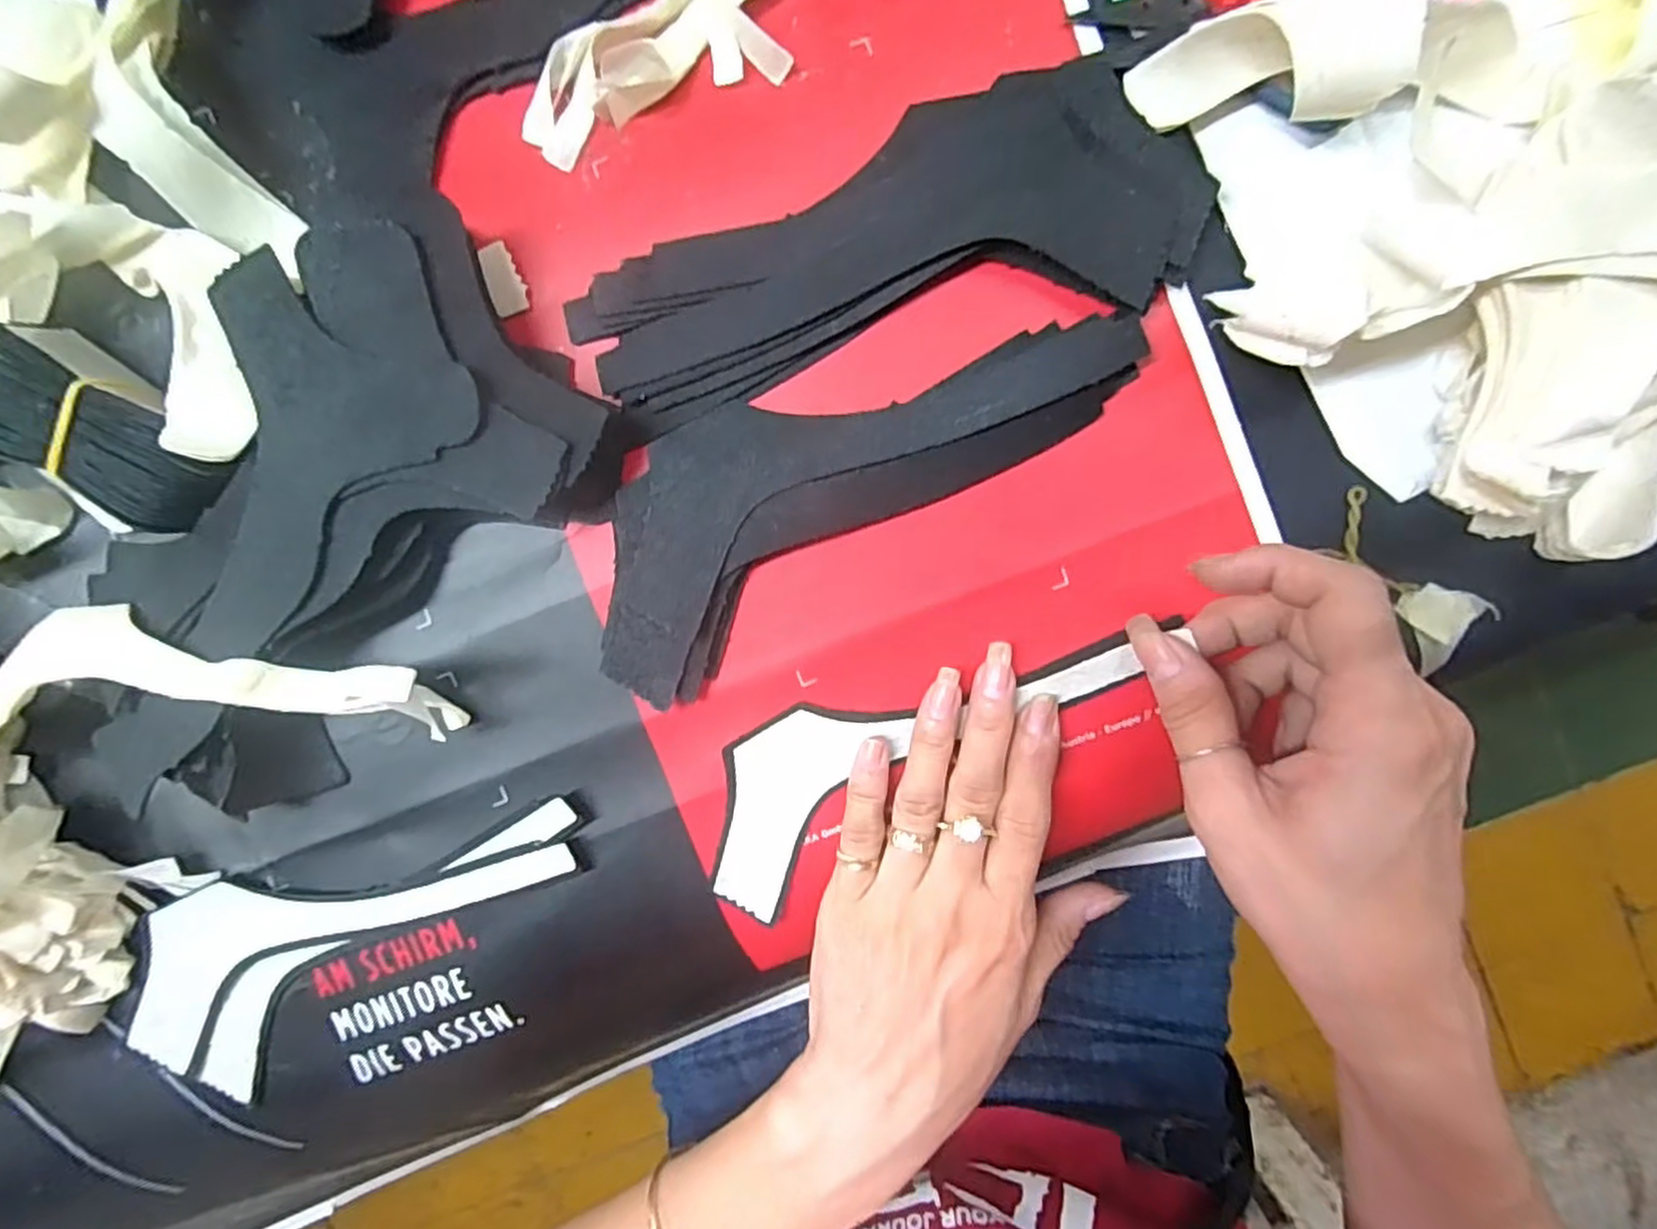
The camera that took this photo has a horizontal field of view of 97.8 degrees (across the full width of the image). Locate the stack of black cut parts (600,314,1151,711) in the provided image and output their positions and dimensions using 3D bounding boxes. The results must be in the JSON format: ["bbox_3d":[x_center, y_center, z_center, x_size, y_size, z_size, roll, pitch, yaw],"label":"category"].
[{"bbox_3d":[0.004,-0.051,0.247,0.202,0.011,0.074,-30,93,5],"label":"stack of black cut parts"}]

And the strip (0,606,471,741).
[{"bbox_3d":[-0.214,0.023,0.252,0.157,0.034,0.047,0,96,3],"label":"strip"}]

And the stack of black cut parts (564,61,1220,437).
[{"bbox_3d":[0.018,-0.115,0.237,0.203,0.015,0.074,-20,94,4],"label":"stack of black cut parts"}]

